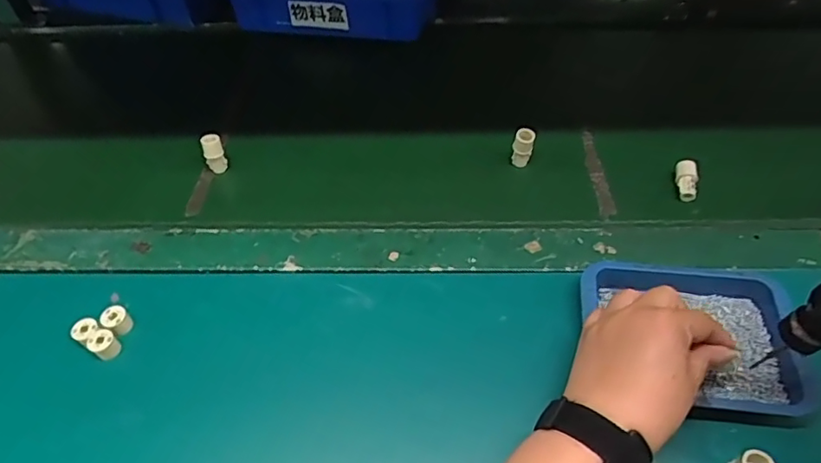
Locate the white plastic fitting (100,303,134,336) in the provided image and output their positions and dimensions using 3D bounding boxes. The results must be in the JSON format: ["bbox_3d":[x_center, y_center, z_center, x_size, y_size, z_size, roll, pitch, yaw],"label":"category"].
[{"bbox_3d":[-0.251,0.076,0.481,0.021,0.019,0.020,-1,48,2],"label":"white plastic fitting"}]

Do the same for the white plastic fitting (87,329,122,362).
[{"bbox_3d":[-0.256,0.096,0.470,0.017,0.024,0.020,32,57,27],"label":"white plastic fitting"}]

